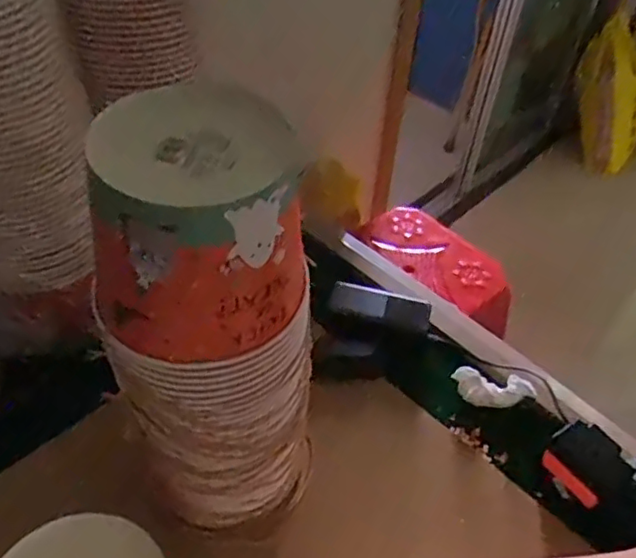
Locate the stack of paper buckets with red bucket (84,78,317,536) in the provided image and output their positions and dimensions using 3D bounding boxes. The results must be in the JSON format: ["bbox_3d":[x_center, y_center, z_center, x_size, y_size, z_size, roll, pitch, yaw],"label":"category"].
[{"bbox_3d":[-0.076,0.052,0.473,0.137,0.350,0.130,2,45,-2],"label":"stack of paper buckets with red bucket"}]

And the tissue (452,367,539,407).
[{"bbox_3d":[0.205,0.127,0.727,0.092,0.027,0.038,9,45,5],"label":"tissue"}]

